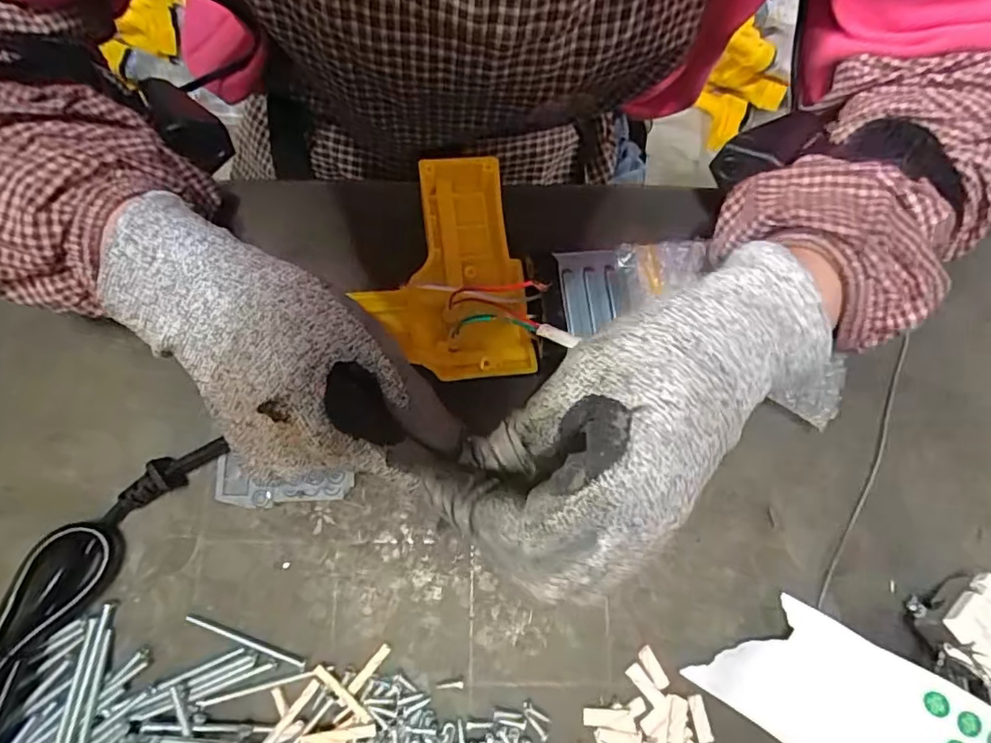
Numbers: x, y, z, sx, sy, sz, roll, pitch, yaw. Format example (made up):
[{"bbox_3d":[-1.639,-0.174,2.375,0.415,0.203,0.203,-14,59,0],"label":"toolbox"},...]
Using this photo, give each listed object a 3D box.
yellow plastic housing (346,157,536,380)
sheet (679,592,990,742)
[{"bbox_3d":[-0.026,-0.052,0.298,0.080,0.033,0.111,-9,78,-3],"label":"yellow plastic housing"},{"bbox_3d":[0.161,0.153,0.257,0.117,0.013,0.061,29,75,27],"label":"sheet"}]

